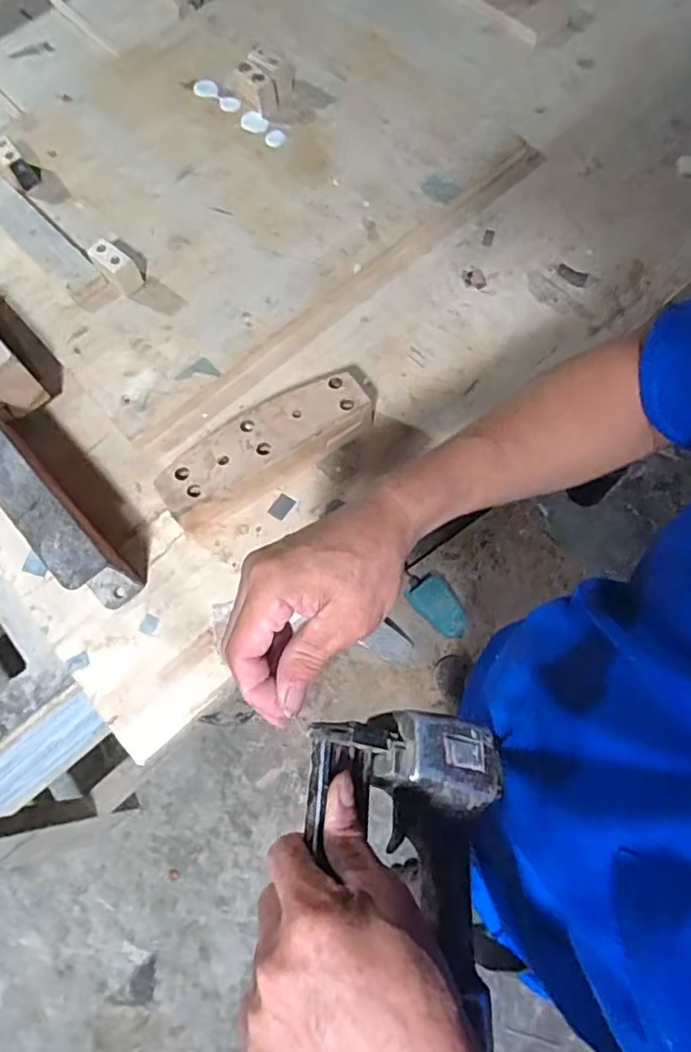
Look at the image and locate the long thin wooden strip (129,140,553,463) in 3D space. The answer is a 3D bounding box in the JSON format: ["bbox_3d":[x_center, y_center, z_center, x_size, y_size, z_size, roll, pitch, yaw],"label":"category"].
[{"bbox_3d":[0.019,-0.314,0.784,0.683,0.017,0.045,-42,76,-12],"label":"long thin wooden strip"}]

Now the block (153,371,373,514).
[{"bbox_3d":[-0.089,-0.089,0.672,0.247,0.065,0.075,-31,71,-8],"label":"block"}]

